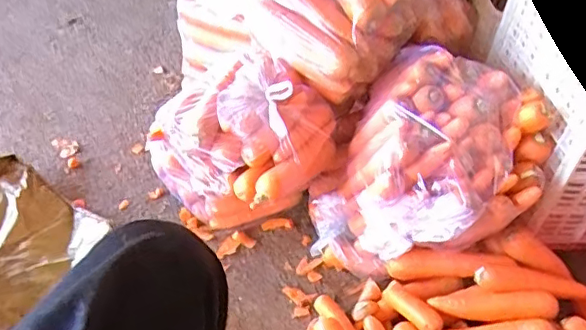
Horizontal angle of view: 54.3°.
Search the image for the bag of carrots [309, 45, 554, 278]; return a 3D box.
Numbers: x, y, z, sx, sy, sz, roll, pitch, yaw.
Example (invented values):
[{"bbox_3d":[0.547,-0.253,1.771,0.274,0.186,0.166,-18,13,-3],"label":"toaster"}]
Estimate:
[{"bbox_3d":[0.242,-0.011,1.017,0.357,0.275,0.344,23,46,17],"label":"bag of carrots"}]

